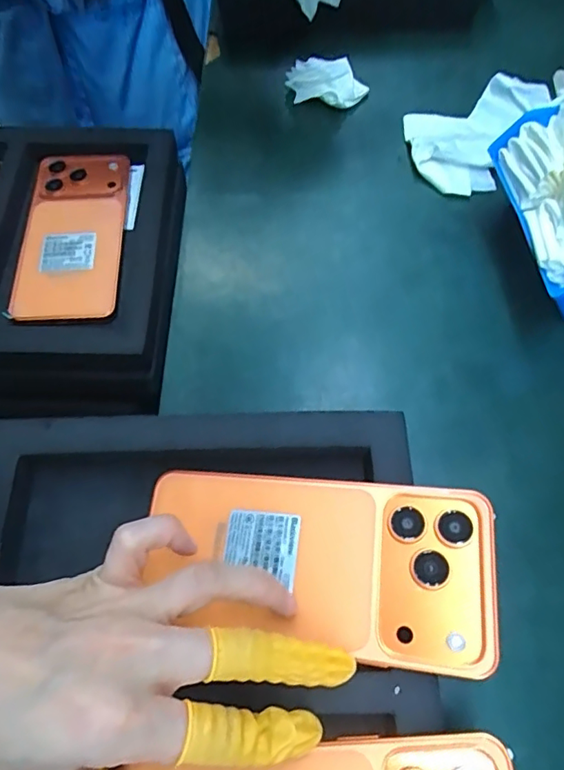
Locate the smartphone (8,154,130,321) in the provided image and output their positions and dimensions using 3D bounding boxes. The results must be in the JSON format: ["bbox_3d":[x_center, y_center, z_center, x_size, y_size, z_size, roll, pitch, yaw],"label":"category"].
[{"bbox_3d":[-0.165,-0.121,0.414,0.075,0.009,0.161,1,69,-6],"label":"smartphone"}]

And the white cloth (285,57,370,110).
[{"bbox_3d":[0.036,-0.236,0.414,0.061,0.030,0.030,-4,65,2],"label":"white cloth"}]

